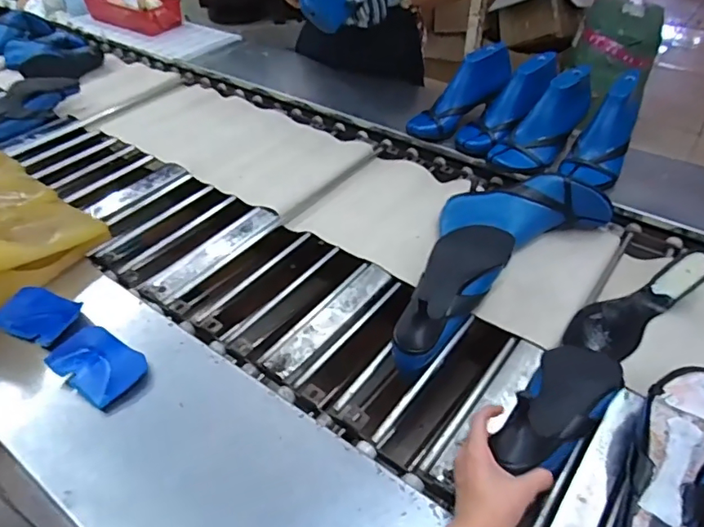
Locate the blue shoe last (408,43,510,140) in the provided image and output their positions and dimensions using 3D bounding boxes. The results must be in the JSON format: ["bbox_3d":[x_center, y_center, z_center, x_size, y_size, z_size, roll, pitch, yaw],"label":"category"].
[{"bbox_3d":[0.234,-0.351,1.073,0.259,0.092,0.081,-44,45,11],"label":"blue shoe last"}]

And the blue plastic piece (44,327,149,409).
[{"bbox_3d":[-0.328,0.132,0.665,0.108,0.033,0.074,22,48,25],"label":"blue plastic piece"}]

